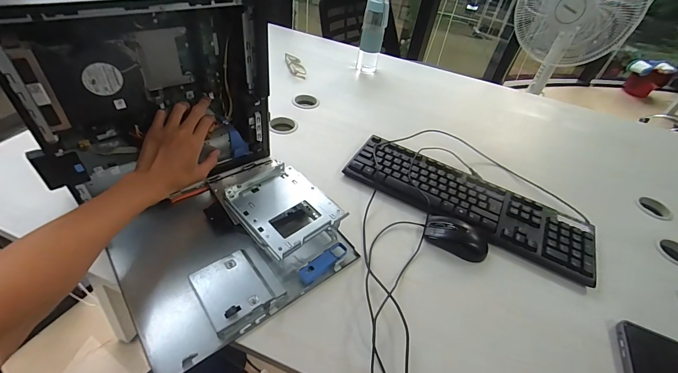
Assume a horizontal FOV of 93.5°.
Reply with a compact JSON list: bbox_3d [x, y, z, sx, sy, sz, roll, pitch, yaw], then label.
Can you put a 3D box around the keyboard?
[{"bbox_3d":[0.235,0.018,0.597,0.441,0.028,0.139,25,46,15],"label":"keyboard"}]

